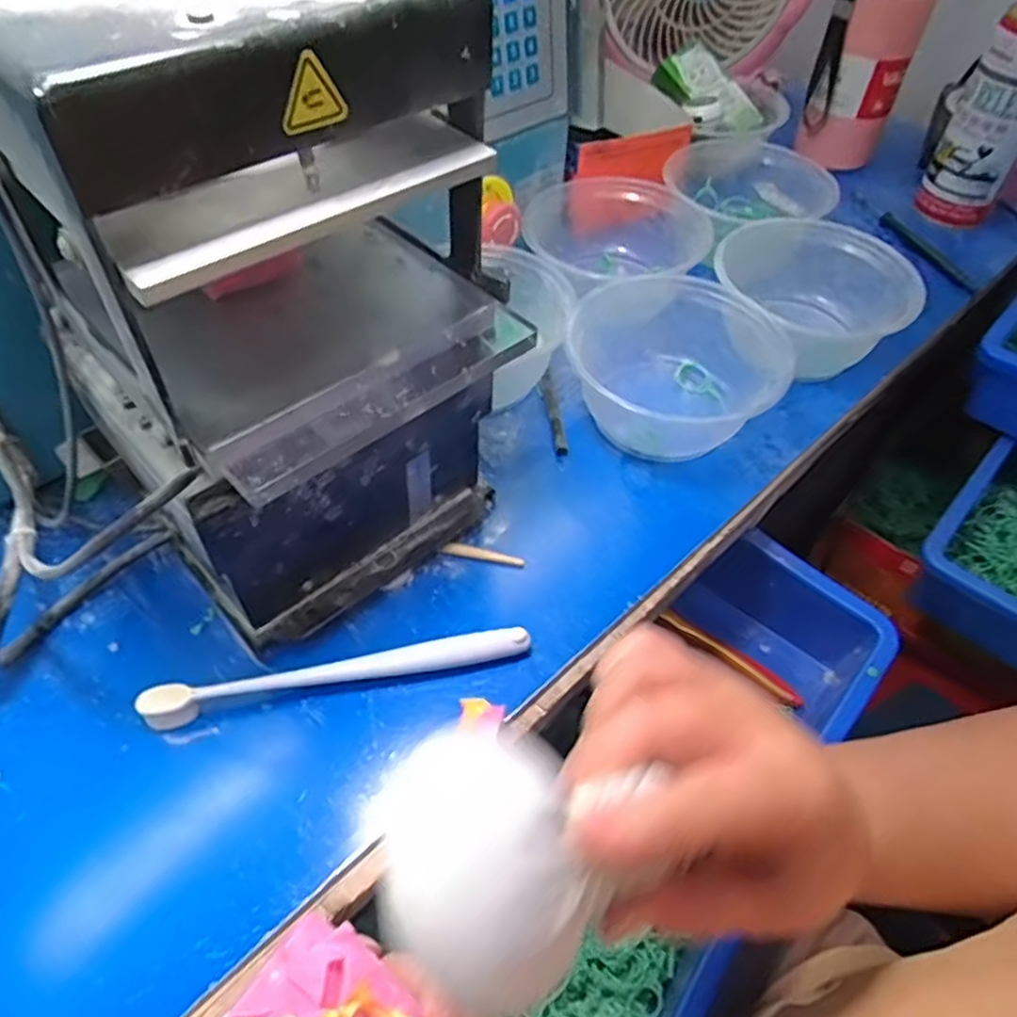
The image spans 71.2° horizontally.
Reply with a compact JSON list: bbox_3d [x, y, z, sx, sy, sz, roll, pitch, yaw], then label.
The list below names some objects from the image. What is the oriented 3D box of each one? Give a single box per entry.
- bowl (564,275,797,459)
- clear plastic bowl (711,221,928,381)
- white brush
[{"bbox_3d":[0.100,-0.083,0.455,0.133,0.061,0.125,2,52,-2],"label":"bowl"},{"bbox_3d":[0.210,-0.144,0.503,0.126,0.057,0.133,2,52,-2],"label":"clear plastic bowl"},{"bbox_3d":[-0.079,0.081,0.345,0.181,0.019,0.013,-9,53,-10],"label":"white brush"}]

